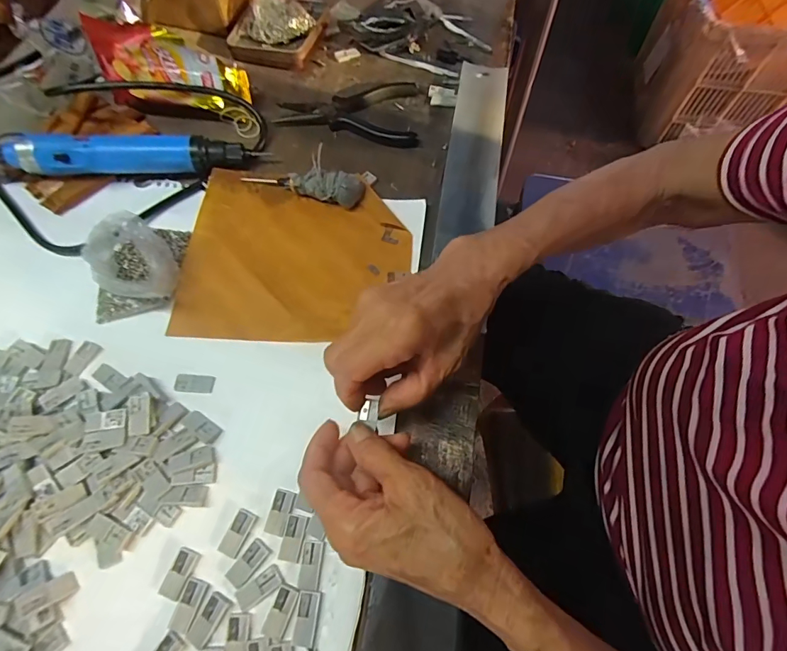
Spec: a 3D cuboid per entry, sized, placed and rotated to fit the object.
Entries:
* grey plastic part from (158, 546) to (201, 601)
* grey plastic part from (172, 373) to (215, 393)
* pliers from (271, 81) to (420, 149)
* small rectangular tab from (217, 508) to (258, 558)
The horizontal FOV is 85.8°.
[{"bbox_3d":[-0.136,0.157,0.269,0.014,0.004,0.028,19,66,10],"label":"grey plastic part"},{"bbox_3d":[-0.153,0.044,0.326,0.029,0.004,0.014,4,64,3],"label":"grey plastic part"},{"bbox_3d":[-0.047,-0.235,0.452,0.154,0.012,0.088,10,65,6],"label":"pliers"},{"bbox_3d":[-0.103,0.137,0.279,0.014,0.004,0.029,24,67,12],"label":"small rectangular tab"}]

